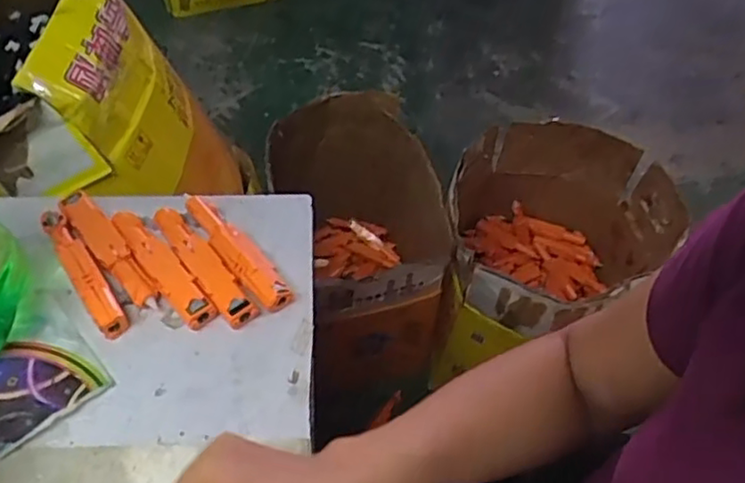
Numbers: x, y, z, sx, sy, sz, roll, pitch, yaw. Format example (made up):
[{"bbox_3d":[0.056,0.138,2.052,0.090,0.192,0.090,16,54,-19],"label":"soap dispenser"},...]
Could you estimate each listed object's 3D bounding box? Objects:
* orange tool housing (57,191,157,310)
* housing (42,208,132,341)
[{"bbox_3d":[-0.200,0.005,0.504,0.025,0.018,0.120,-36,65,-25],"label":"orange tool housing"},{"bbox_3d":[-0.215,0.023,0.489,0.021,0.022,0.114,-30,63,-23],"label":"housing"}]

